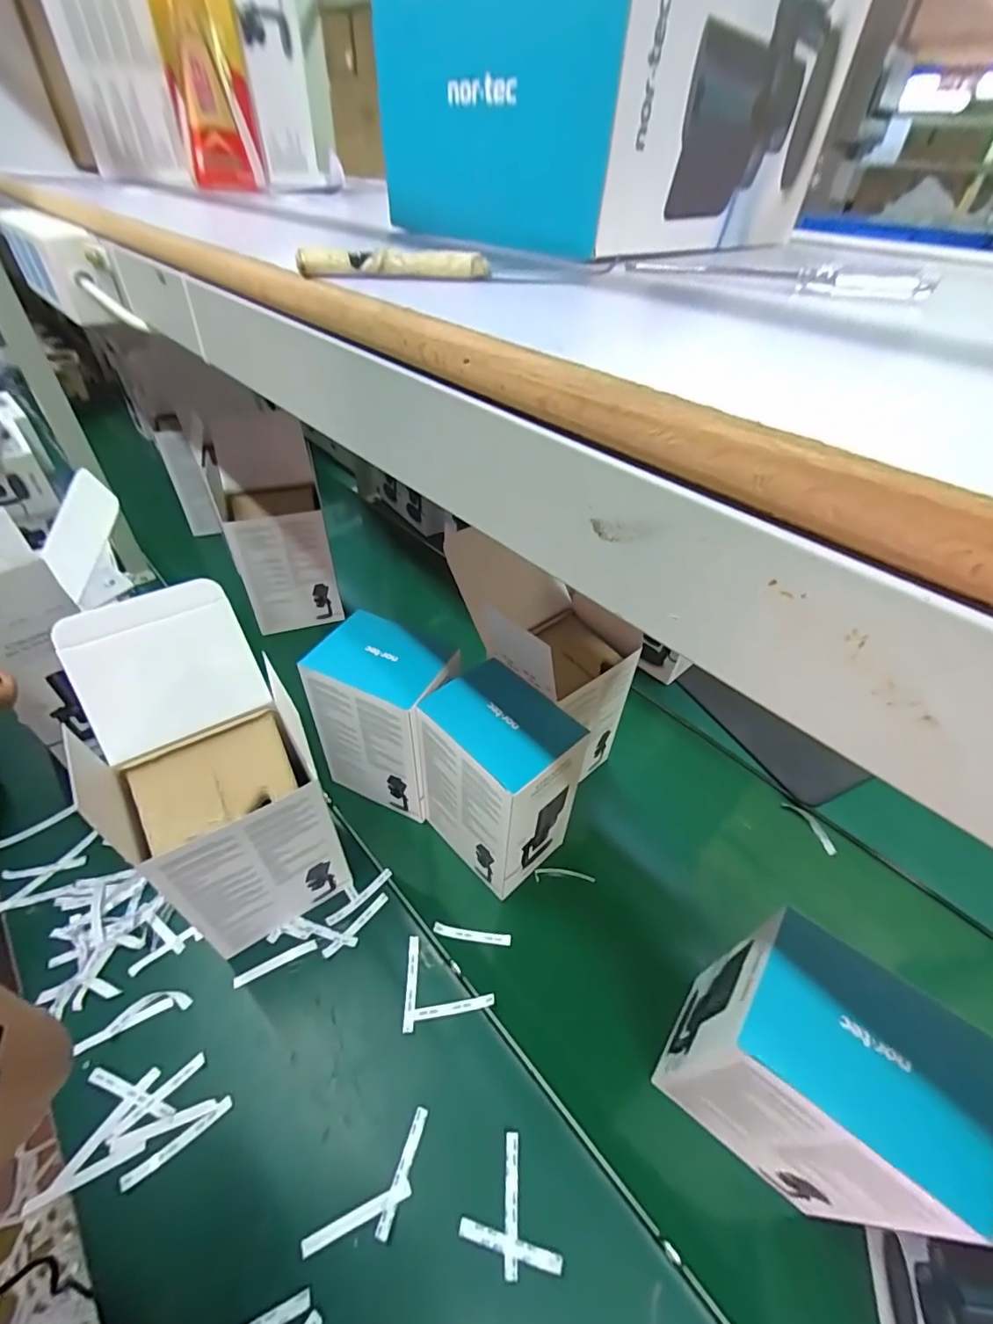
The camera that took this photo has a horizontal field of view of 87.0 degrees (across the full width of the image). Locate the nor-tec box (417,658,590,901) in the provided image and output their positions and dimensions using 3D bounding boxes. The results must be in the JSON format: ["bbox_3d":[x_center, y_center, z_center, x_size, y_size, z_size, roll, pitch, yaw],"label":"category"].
[{"bbox_3d":[0.001,0.138,0.615,0.119,0.218,0.147,-31,52,-29],"label":"nor-tec box"}]

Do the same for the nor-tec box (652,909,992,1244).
[{"bbox_3d":[0.244,0.325,0.414,0.147,0.209,0.104,29,51,25],"label":"nor-tec box"}]

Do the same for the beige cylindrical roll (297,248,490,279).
[{"bbox_3d":[-0.035,-0.141,0.185,0.066,0.008,0.007,-7,46,-8],"label":"beige cylindrical roll"}]

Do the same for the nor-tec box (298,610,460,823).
[{"bbox_3d":[-0.139,0.074,0.674,0.161,0.225,0.107,19,46,17],"label":"nor-tec box"}]

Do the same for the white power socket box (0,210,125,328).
[{"bbox_3d":[-0.318,-0.287,0.379,0.031,0.052,0.165,-33,55,-30],"label":"white power socket box"}]

